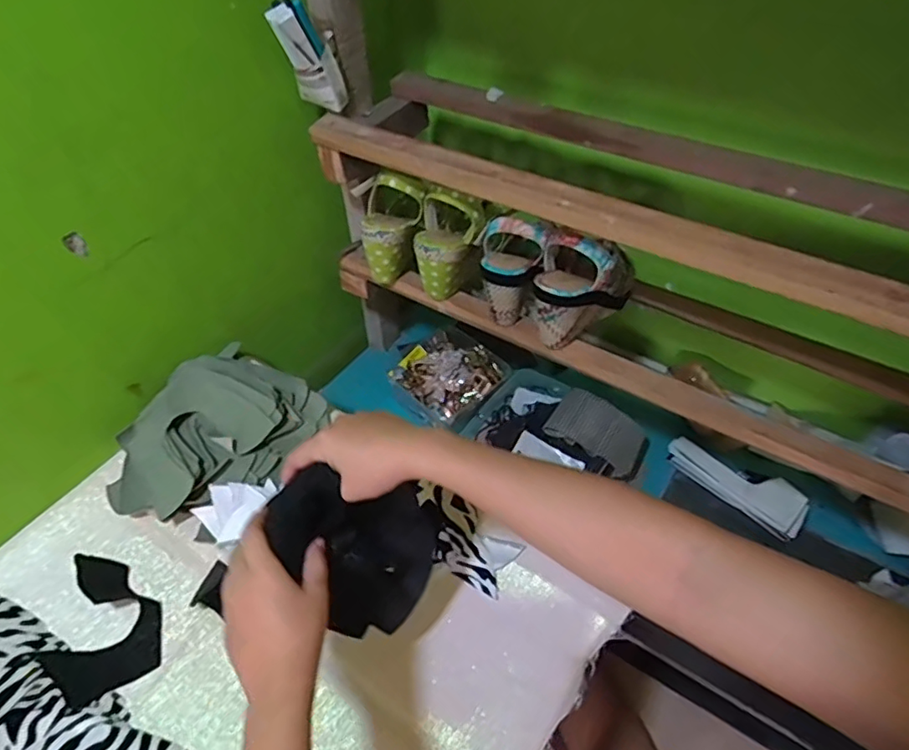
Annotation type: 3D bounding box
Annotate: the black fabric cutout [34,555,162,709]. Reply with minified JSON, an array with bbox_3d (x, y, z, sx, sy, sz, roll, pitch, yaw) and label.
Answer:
[{"bbox_3d":[-0.364,0.256,0.590,0.140,0.031,0.103,30,54,26],"label":"black fabric cutout"}]

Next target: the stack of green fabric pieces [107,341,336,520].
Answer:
[{"bbox_3d":[-0.306,0.070,0.715,0.199,0.089,0.233,23,51,21],"label":"stack of green fabric pieces"}]

